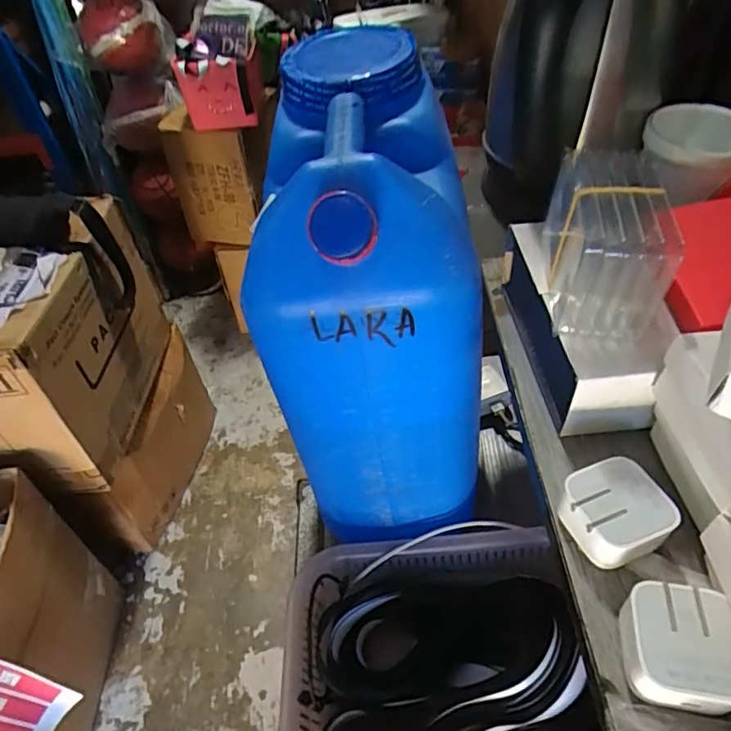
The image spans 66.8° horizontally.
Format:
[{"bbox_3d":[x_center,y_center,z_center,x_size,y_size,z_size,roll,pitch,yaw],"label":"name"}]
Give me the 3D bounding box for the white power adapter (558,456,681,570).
[{"bbox_3d":[0.128,0.077,0.289,0.049,0.025,0.045,-21,48,-13],"label":"white power adapter"}]

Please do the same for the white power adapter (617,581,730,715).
[{"bbox_3d":[0.139,0.124,0.244,0.044,0.026,0.046,4,47,10],"label":"white power adapter"}]

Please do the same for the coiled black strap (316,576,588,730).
[{"bbox_3d":[0.066,0.254,0.484,0.230,0.071,0.159,-16,47,-8],"label":"coiled black strap"}]

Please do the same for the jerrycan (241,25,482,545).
[{"bbox_3d":[0.005,-0.066,0.523,0.161,0.356,0.302,-5,46,1],"label":"jerrycan"}]

